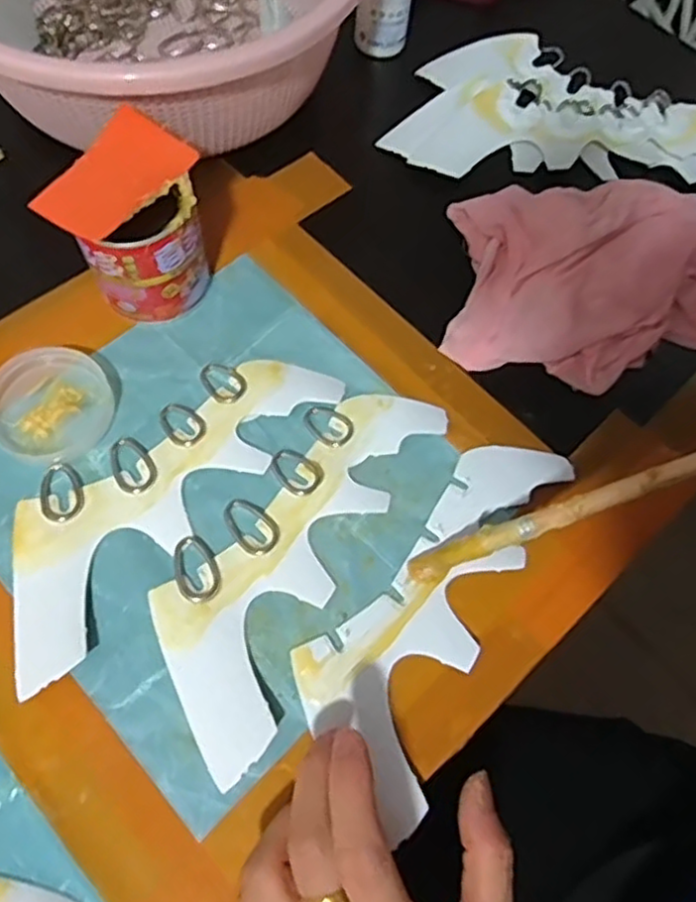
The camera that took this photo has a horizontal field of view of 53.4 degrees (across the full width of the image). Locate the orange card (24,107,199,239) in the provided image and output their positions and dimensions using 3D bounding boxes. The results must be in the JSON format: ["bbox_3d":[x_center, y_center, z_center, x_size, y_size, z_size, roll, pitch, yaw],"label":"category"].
[{"bbox_3d":[-0.120,-0.143,0.359,0.051,0.004,0.081,29,68,10],"label":"orange card"}]

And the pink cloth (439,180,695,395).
[{"bbox_3d":[0.162,-0.104,0.412,0.193,0.036,0.121,2,66,-2],"label":"pink cloth"}]

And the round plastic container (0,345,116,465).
[{"bbox_3d":[-0.163,-0.026,0.376,0.064,0.010,0.063,1,66,-2],"label":"round plastic container"}]

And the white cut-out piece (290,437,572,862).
[{"bbox_3d":[0.040,0.071,0.345,0.076,0.006,0.198,26,67,12],"label":"white cut-out piece"}]

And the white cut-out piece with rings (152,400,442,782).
[{"bbox_3d":[-0.030,0.046,0.352,0.083,0.008,0.207,29,68,10],"label":"white cut-out piece with rings"}]

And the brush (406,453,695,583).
[{"bbox_3d":[0.145,0.008,0.299,0.267,0.009,0.013,-25,64,24],"label":"brush"}]

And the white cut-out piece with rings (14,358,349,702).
[{"bbox_3d":[-0.103,0.015,0.363,0.079,0.008,0.208,37,69,13],"label":"white cut-out piece with rings"}]

